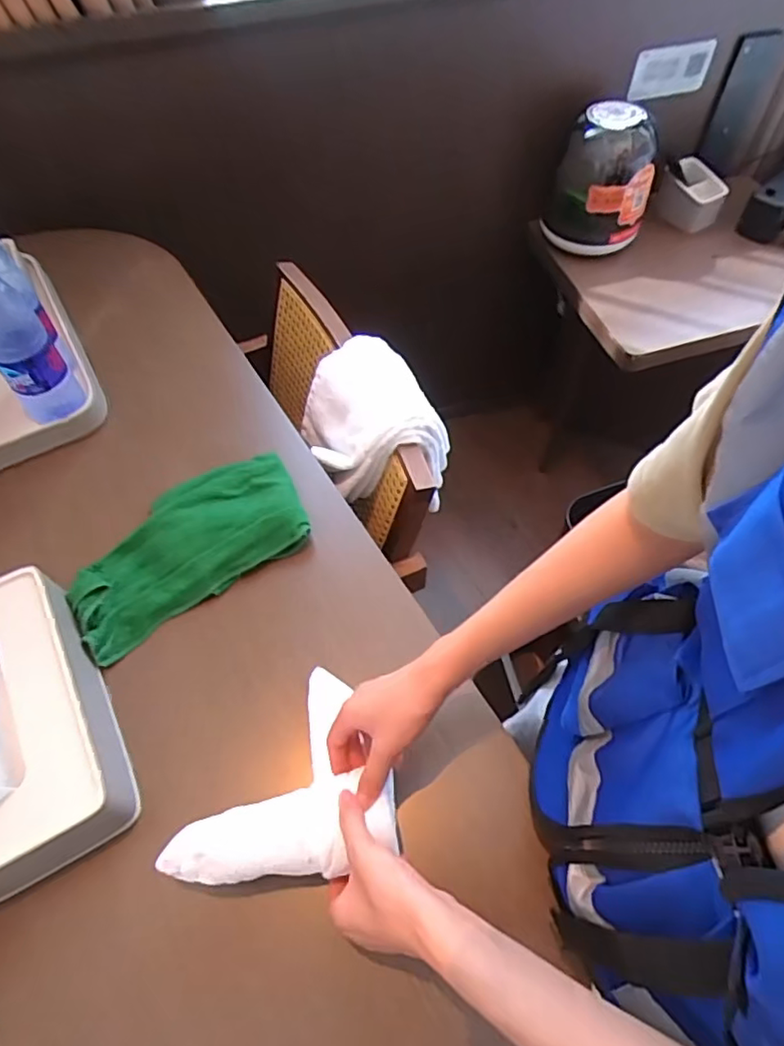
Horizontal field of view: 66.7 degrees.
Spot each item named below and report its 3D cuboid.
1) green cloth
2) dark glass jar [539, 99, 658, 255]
[{"bbox_3d":[-0.219,0.023,0.643,0.254,0.047,0.137,-32,63,-17],"label":"green cloth"},{"bbox_3d":[0.408,-0.654,1.166,0.186,0.236,0.151,17,60,11],"label":"dark glass jar"}]

